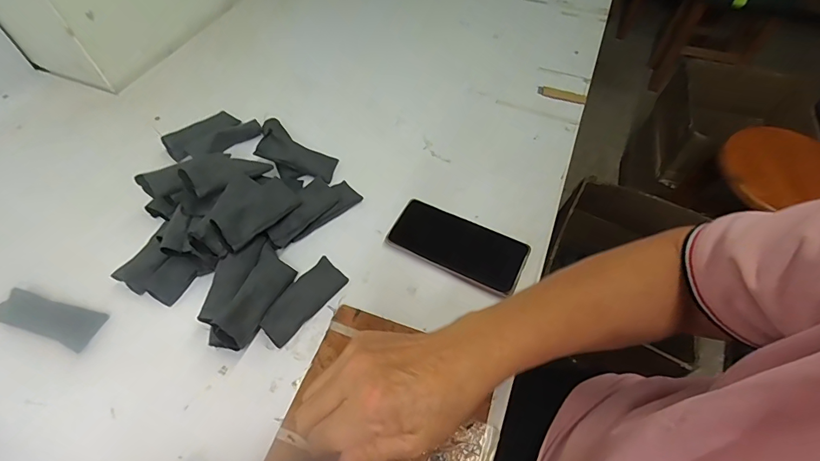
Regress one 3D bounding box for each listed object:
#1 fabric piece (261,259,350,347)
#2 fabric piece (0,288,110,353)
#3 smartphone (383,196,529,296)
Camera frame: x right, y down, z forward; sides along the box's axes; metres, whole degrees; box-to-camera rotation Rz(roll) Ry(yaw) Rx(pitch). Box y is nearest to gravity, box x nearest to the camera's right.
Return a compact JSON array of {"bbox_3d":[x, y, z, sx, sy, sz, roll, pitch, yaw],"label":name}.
[{"bbox_3d":[-0.116,0.075,0.447,0.043,0.015,0.102,33,62,20],"label":"fabric piece"},{"bbox_3d":[-0.377,0.090,0.428,0.100,0.018,0.040,16,57,10],"label":"fabric piece"},{"bbox_3d":[0.057,0.017,0.490,0.161,0.010,0.076,24,59,15],"label":"smartphone"}]

